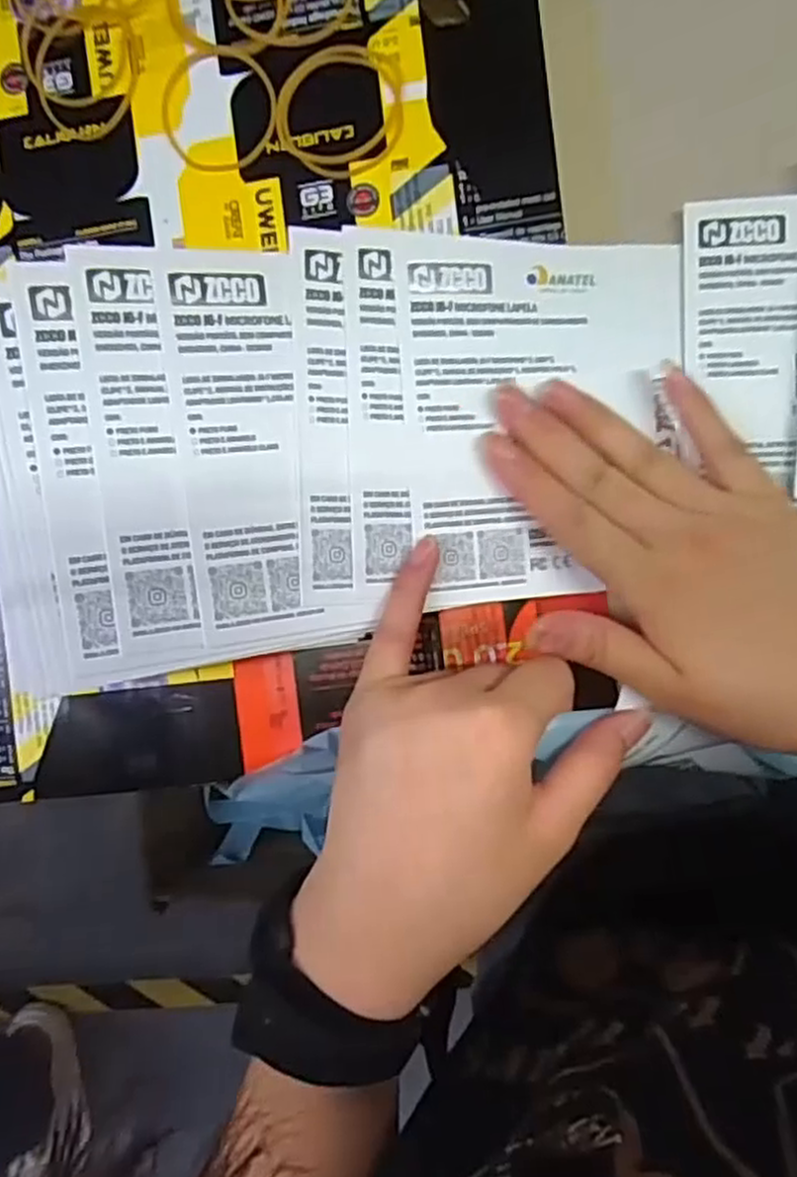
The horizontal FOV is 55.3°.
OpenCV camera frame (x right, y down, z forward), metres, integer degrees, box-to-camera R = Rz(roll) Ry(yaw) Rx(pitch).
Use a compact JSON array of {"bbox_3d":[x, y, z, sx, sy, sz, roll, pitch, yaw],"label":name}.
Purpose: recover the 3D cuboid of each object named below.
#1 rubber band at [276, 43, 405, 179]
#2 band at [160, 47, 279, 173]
[{"bbox_3d":[-0.022,-0.179,0.284,0.047,0.004,0.048,-6,92,8],"label":"rubber band"},{"bbox_3d":[-0.069,-0.184,0.289,0.044,0.004,0.049,-7,92,8],"label":"band"}]

